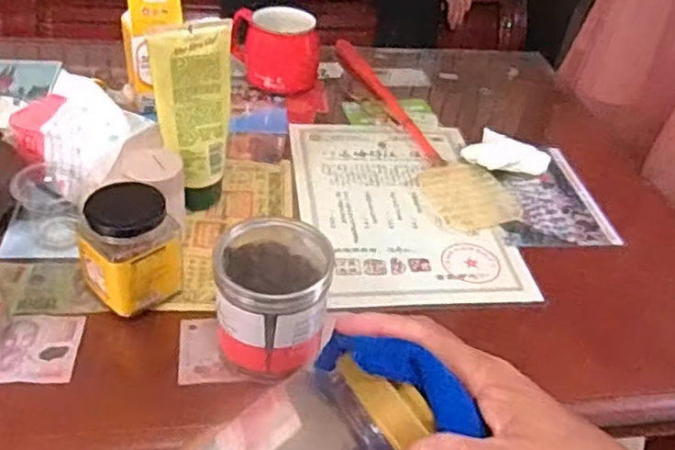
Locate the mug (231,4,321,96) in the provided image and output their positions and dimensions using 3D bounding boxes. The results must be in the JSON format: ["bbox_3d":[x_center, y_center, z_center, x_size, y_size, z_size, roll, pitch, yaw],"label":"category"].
[{"bbox_3d":[-0.077,-0.225,0.833,0.106,0.089,0.073,0,40,-9],"label":"mug"}]

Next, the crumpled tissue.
[{"bbox_3d":[0.191,-0.077,0.748,0.094,0.029,0.053,17,40,12],"label":"crumpled tissue"}]

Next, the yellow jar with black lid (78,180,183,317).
[{"bbox_3d":[-0.164,0.024,0.523,0.065,0.097,0.058,-23,48,-32],"label":"yellow jar with black lid"}]

